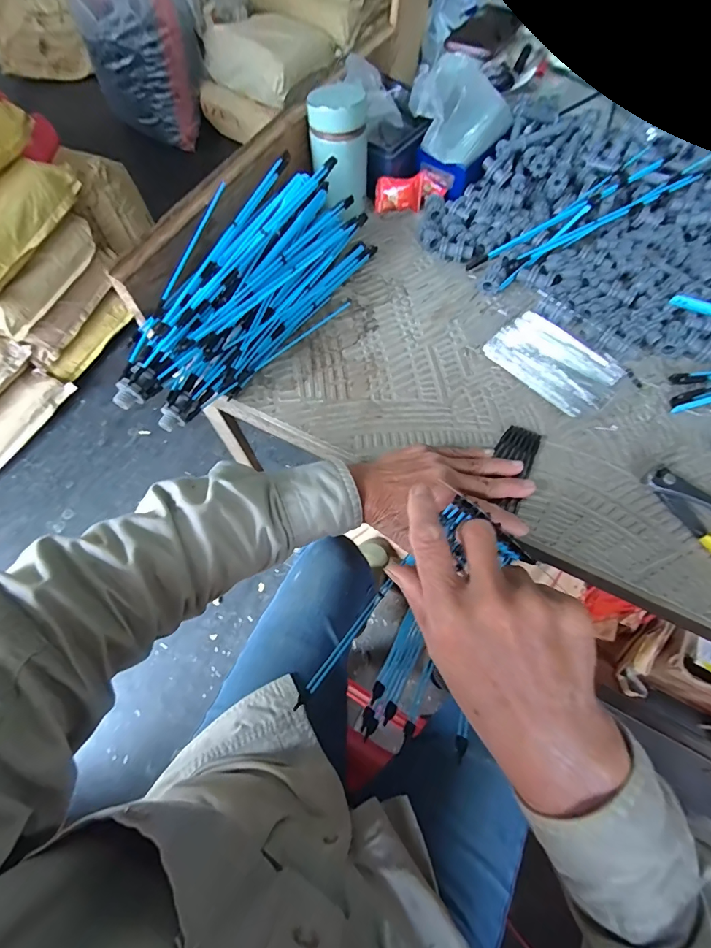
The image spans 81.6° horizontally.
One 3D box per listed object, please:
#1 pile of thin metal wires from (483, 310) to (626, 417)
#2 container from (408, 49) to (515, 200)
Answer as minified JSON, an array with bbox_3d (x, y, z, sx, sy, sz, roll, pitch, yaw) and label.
[{"bbox_3d":[0.204,-0.115,0.423,0.079,0.005,0.126,-41,71,-15],"label":"pile of thin metal wires"},{"bbox_3d":[0.126,-0.430,0.508,0.105,0.088,0.109,36,71,16],"label":"container"}]

